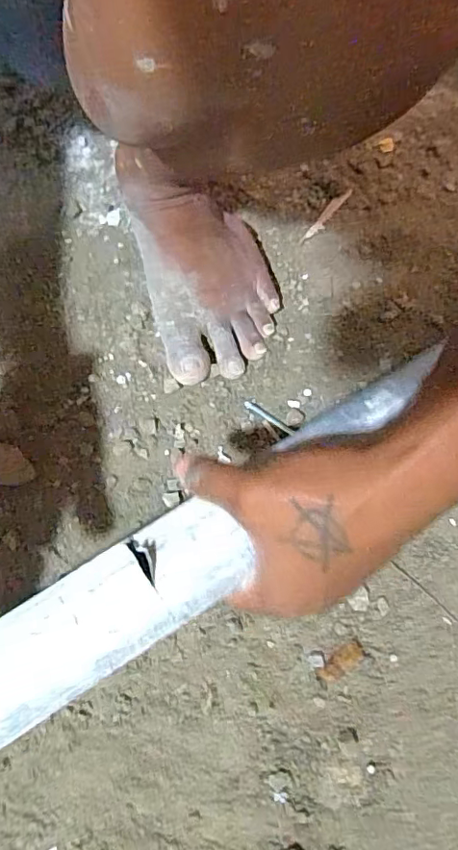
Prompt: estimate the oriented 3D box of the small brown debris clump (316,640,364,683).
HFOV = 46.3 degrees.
[{"bbox_3d":[0.062,0.132,0.296,0.028,0.004,0.012,-34,66,-17],"label":"small brown debris clump"}]

